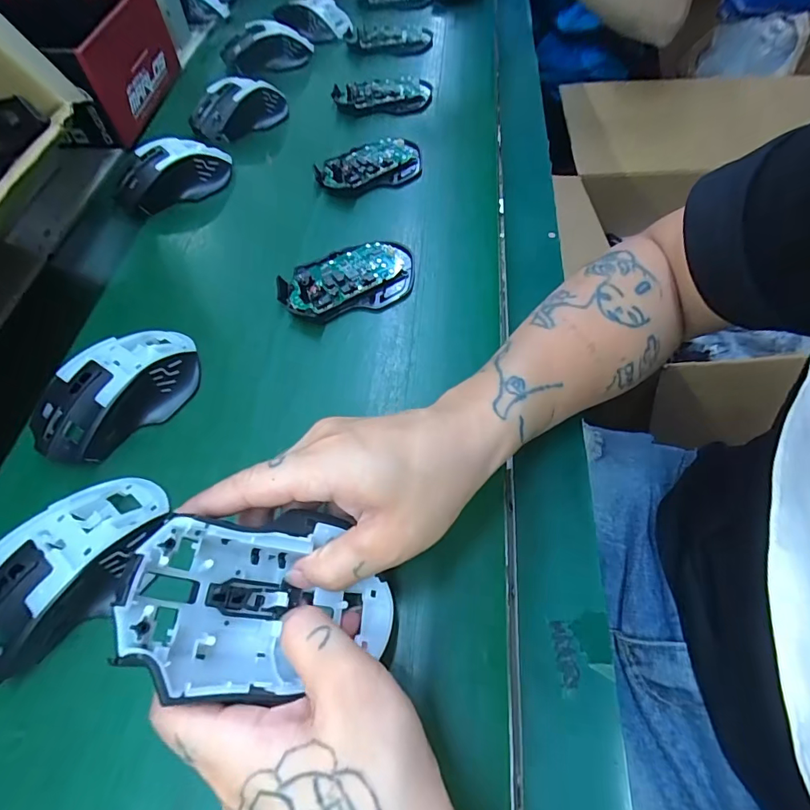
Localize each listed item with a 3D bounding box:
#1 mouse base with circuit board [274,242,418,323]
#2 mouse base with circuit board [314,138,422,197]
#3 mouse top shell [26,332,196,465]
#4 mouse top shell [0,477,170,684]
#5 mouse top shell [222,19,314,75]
[{"bbox_3d":[-0.046,-0.106,0.376,0.114,0.018,0.068,-16,61,-10],"label":"mouse base with circuit board"},{"bbox_3d":[-0.033,-0.245,0.464,0.115,0.016,0.068,-24,62,-14],"label":"mouse base with circuit board"},{"bbox_3d":[-0.194,-0.013,0.308,0.061,0.032,0.111,35,65,18],"label":"mouse top shell"},{"bbox_3d":[-0.186,0.090,0.249,0.065,0.036,0.118,34,65,18],"label":"mouse top shell"},{"bbox_3d":[-0.167,-0.440,0.561,0.112,0.034,0.047,-23,62,-14],"label":"mouse top shell"}]

